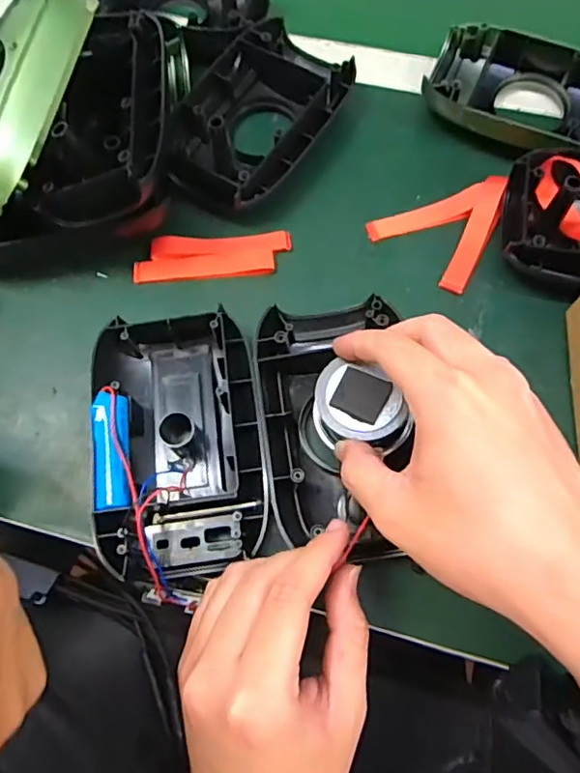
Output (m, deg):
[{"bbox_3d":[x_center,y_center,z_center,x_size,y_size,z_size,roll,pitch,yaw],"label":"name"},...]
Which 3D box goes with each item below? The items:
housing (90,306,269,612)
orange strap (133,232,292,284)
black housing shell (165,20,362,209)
[{"bbox_3d":[-0.064,0.038,0.334,0.095,0.037,0.160,-8,70,-1],"label":"housing"},{"bbox_3d":[-0.056,-0.094,0.404,0.110,0.004,0.036,-3,70,0],"label":"orange strap"},{"bbox_3d":[-0.026,-0.201,0.425,0.101,0.037,0.159,32,74,12],"label":"black housing shell"}]

